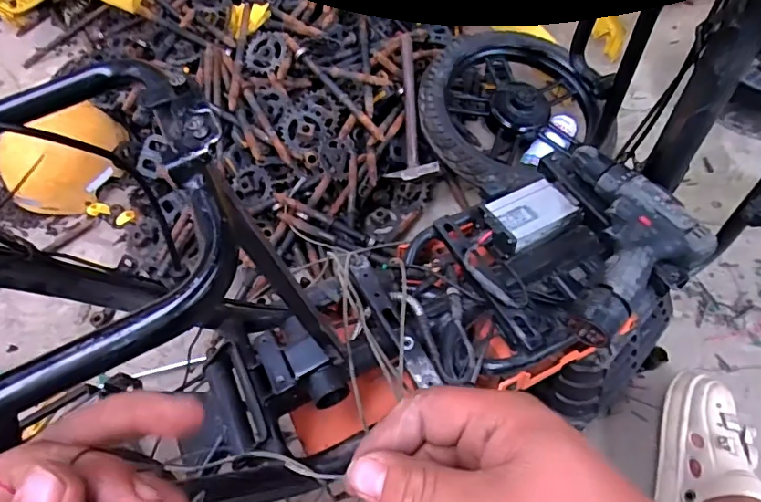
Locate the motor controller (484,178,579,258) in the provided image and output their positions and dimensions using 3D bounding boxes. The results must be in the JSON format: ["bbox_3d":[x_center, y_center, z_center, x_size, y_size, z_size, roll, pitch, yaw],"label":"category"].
[{"bbox_3d":[0.188,-0.048,0.666,0.115,0.029,0.071,-25,59,-13],"label":"motor controller"}]

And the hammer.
[{"bbox_3d":[0.056,-0.291,1.024,0.097,0.044,0.307,-2,82,2],"label":"hammer"}]

